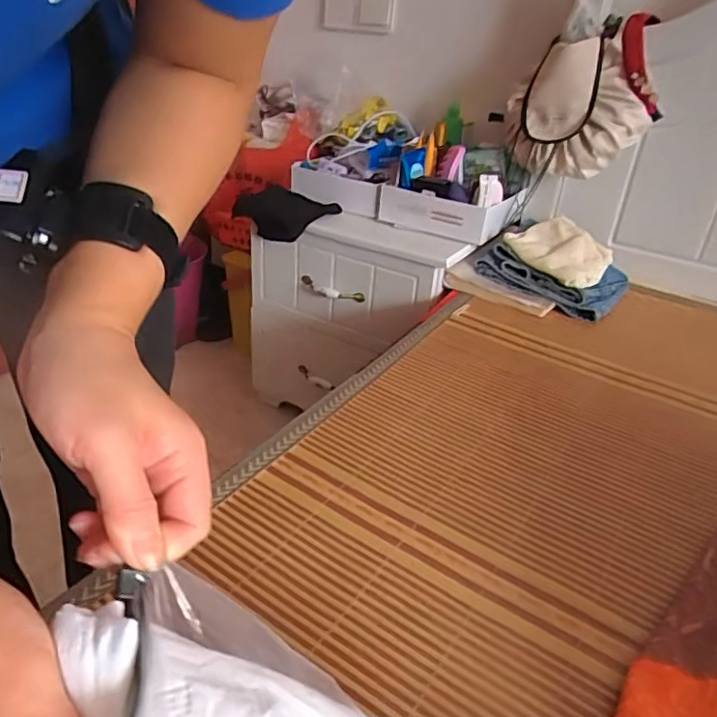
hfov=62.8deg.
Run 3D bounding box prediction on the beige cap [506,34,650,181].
[{"bbox_3d":[0.379,-0.437,1.035,0.124,0.199,0.213,-19,37,-34],"label":"beige cap"}]

